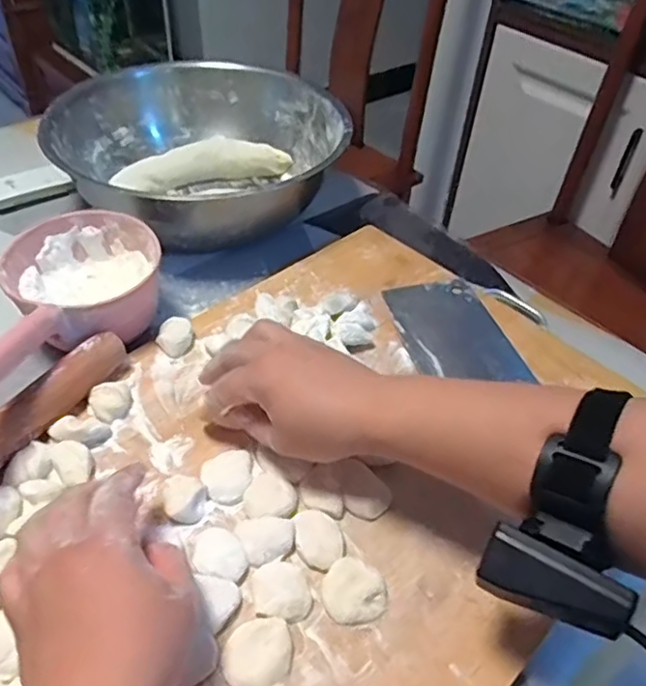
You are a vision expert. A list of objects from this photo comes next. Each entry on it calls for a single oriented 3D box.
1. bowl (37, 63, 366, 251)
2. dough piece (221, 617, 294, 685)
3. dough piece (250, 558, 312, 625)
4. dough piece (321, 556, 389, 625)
[{"bbox_3d":[-0.138,-0.208,0.684,0.284,0.101,0.284,3,45,-3],"label":"bowl"},{"bbox_3d":[-0.035,0.169,0.339,0.036,0.012,0.040,12,45,7],"label":"dough piece"},{"bbox_3d":[-0.024,0.145,0.363,0.032,0.013,0.033,-12,47,-17],"label":"dough piece"},{"bbox_3d":[0.019,0.145,0.367,0.037,0.010,0.036,3,45,-3],"label":"dough piece"}]

